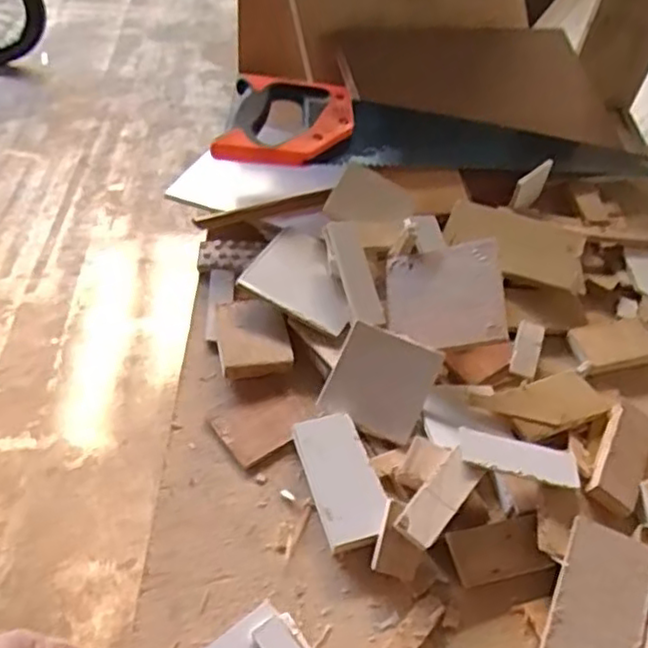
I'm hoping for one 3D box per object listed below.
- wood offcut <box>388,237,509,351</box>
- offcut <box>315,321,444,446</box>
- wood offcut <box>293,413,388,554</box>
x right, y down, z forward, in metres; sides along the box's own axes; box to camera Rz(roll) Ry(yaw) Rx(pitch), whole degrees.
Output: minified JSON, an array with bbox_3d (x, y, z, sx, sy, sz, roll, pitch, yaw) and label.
[{"bbox_3d":[0.104,-0.023,0.599,0.098,0.010,0.097,-11,64,22],"label":"wood offcut"},{"bbox_3d":[0.045,0.047,0.570,0.079,0.004,0.081,23,81,13],"label":"offcut"},{"bbox_3d":[0.013,0.115,0.517,0.046,0.017,0.103,-11,48,-16],"label":"wood offcut"}]

